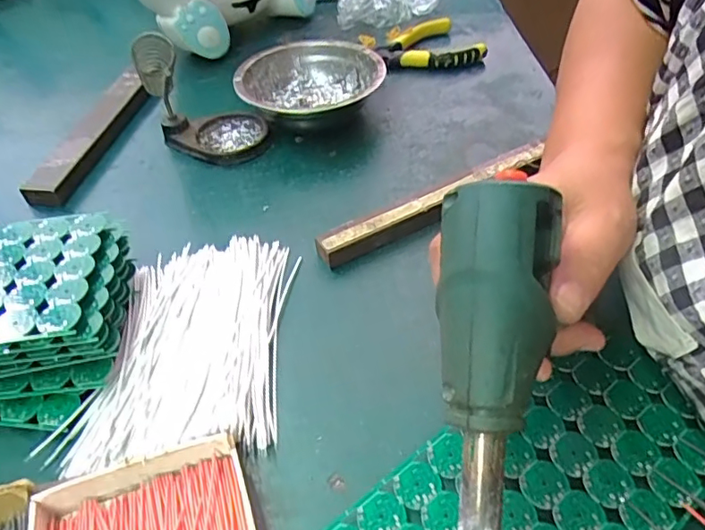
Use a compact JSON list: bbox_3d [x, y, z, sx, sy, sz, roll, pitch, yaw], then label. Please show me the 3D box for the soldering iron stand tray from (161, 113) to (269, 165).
[{"bbox_3d":[-0.111,-0.103,0.455,0.081,0.020,0.054,-16,54,-13],"label":"soldering iron stand tray"}]

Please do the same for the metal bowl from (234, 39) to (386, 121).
[{"bbox_3d":[-0.035,-0.151,0.472,0.115,0.045,0.115,0,52,0],"label":"metal bowl"}]

